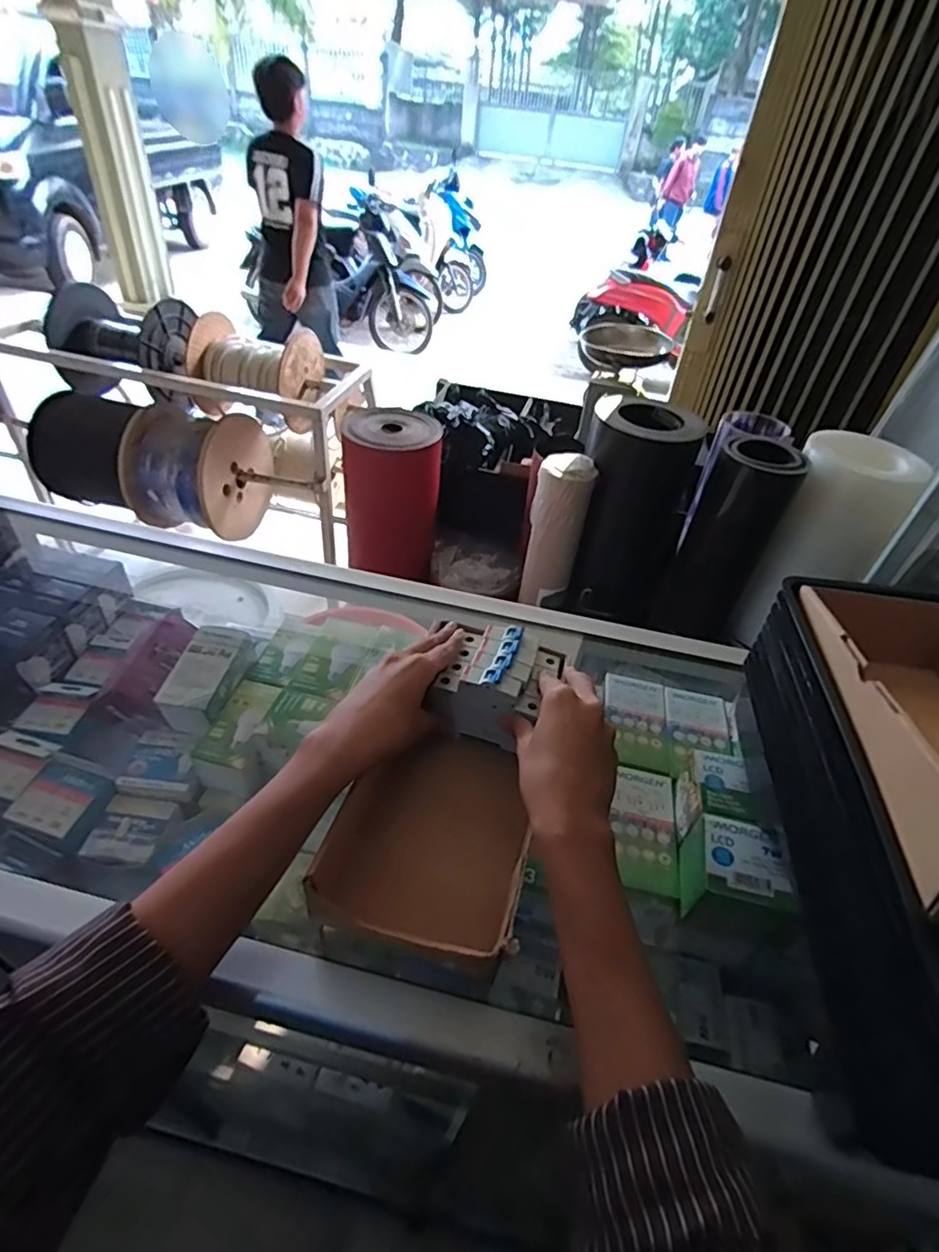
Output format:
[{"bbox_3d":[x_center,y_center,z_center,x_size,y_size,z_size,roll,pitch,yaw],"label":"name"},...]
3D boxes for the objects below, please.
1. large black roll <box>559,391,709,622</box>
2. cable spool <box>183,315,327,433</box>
[{"bbox_3d":[0.382,-0.271,1.384,0.248,0.461,0.225,5,41,-2],"label":"large black roll"},{"bbox_3d":[-0.624,-0.732,1.696,0.355,0.242,0.263,11,42,5],"label":"cable spool"}]

